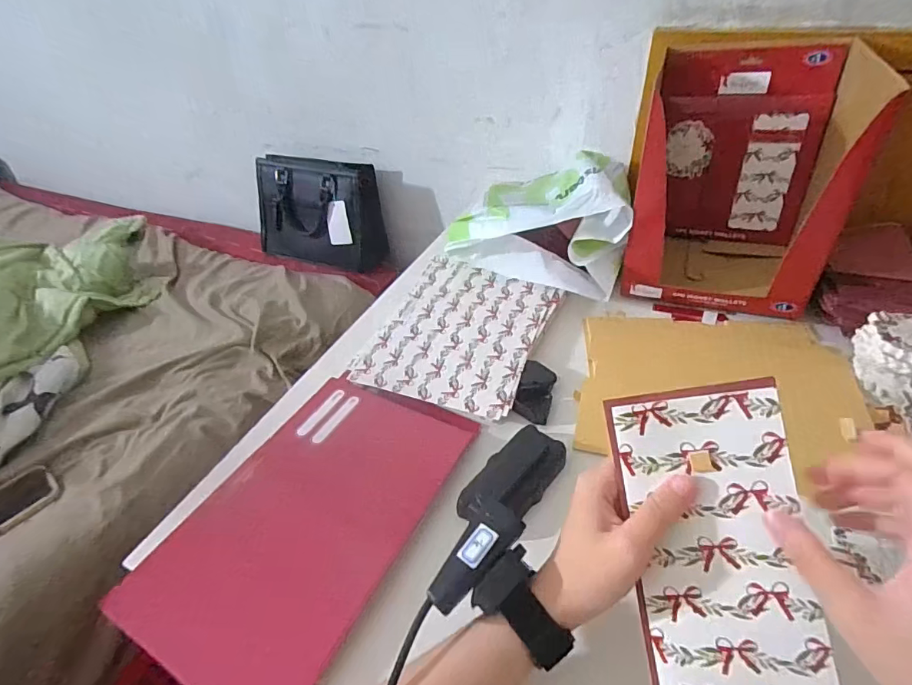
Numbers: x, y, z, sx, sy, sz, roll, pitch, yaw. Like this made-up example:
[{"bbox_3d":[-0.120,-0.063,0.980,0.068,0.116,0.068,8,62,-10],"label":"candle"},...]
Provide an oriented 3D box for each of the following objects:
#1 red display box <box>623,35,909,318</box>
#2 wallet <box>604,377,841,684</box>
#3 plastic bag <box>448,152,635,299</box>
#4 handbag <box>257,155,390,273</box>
[{"bbox_3d":[0.337,-0.203,0.580,0.202,0.246,0.241,12,42,18],"label":"red display box"},{"bbox_3d":[0.143,0.115,0.262,0.088,0.176,0.008,-10,-8,21],"label":"wallet"},{"bbox_3d":[0.121,-0.166,0.643,0.221,0.115,0.189,15,43,22],"label":"plastic bag"},{"bbox_3d":[-0.281,-0.270,0.982,0.262,0.187,0.105,13,42,19],"label":"handbag"}]

